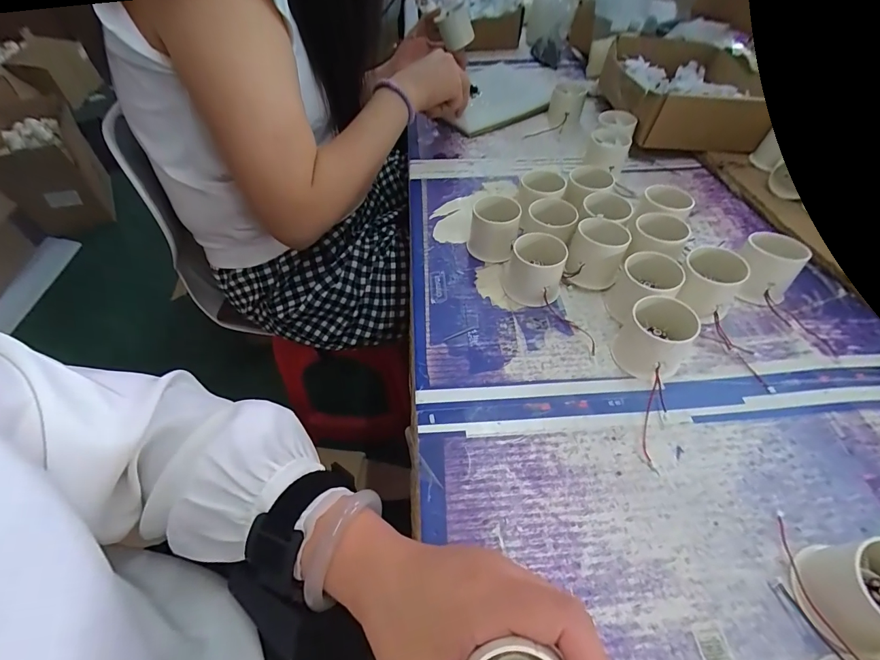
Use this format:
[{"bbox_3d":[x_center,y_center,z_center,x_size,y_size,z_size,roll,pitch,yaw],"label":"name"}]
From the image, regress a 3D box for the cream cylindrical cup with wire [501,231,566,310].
[{"bbox_3d":[0.092,-0.059,0.392,0.053,0.051,0.048,11,52,11],"label":"cream cylindrical cup with wire"}]

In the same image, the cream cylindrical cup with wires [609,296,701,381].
[{"bbox_3d":[0.183,0.007,0.341,0.057,0.047,0.061,27,57,21],"label":"cream cylindrical cup with wires"}]

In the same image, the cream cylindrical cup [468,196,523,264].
[{"bbox_3d":[0.056,-0.108,0.432,0.054,0.049,0.056,-1,51,1],"label":"cream cylindrical cup"}]

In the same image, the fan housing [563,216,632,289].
[{"bbox_3d":[0.158,-0.077,0.407,0.053,0.052,0.059,13,53,12],"label":"fan housing"}]

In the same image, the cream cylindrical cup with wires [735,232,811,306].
[{"bbox_3d":[0.311,-0.059,0.386,0.049,0.053,0.055,1,51,2],"label":"cream cylindrical cup with wires"}]

